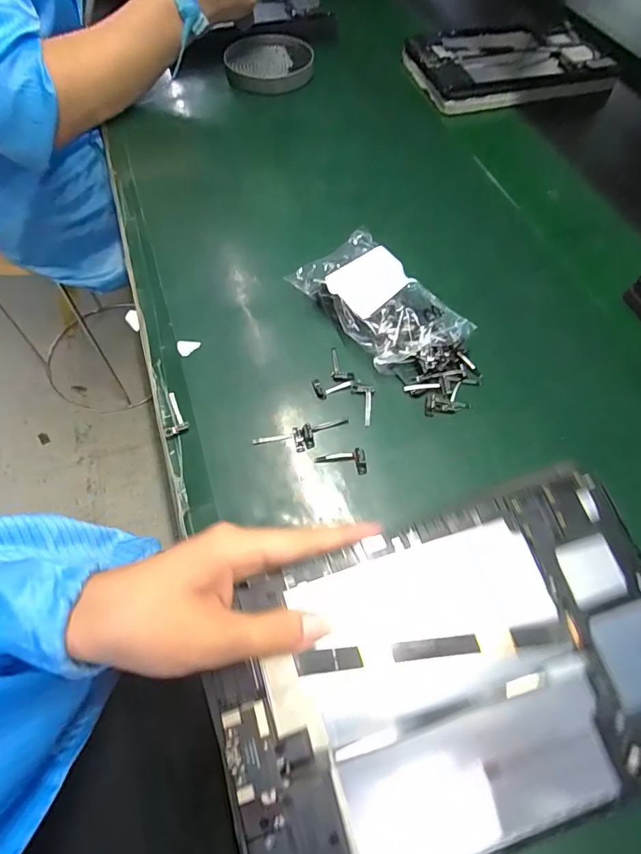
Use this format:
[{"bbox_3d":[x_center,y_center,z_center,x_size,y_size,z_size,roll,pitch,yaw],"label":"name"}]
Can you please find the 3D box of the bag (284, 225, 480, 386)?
[{"bbox_3d":[0.054,-0.100,0.375,0.087,0.040,0.139,-36,67,-20],"label":"bag"}]

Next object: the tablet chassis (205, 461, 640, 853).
[{"bbox_3d":[0.070,0.125,0.234,0.239,0.007,0.153,-17,70,-8],"label":"tablet chassis"}]

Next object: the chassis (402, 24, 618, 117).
[{"bbox_3d":[0.244,-0.498,0.623,0.244,0.033,0.172,-12,61,-9],"label":"chassis"}]

